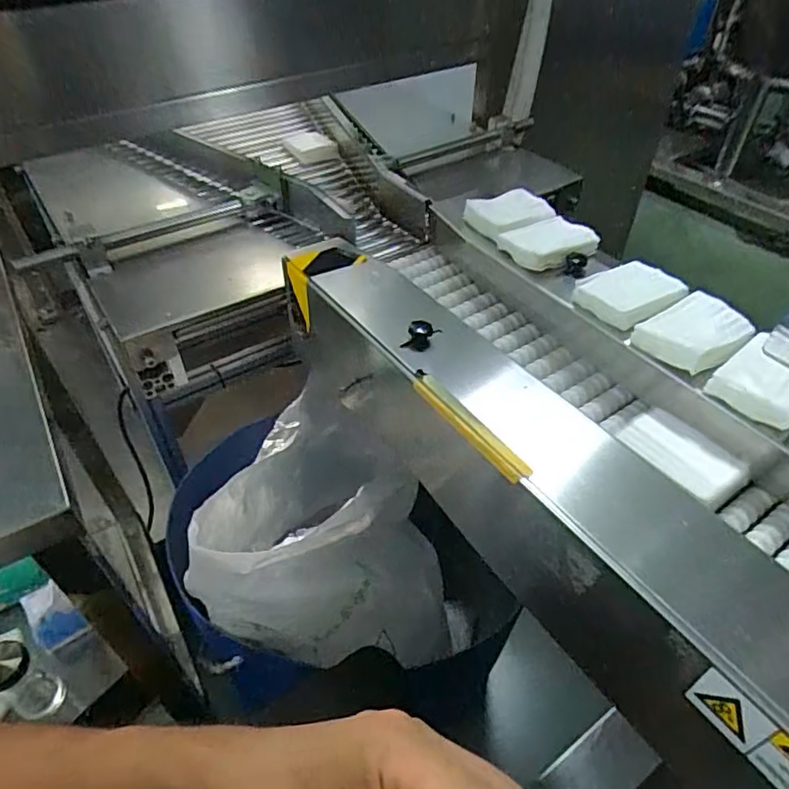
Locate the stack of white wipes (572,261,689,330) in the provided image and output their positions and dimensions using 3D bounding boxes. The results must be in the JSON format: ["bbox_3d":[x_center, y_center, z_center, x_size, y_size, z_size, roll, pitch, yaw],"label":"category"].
[{"bbox_3d":[0.251,-0.107,0.617,0.085,0.028,0.082,-28,51,-25],"label":"stack of white wipes"}]

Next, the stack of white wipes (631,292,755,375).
[{"bbox_3d":[0.301,-0.063,0.570,0.102,0.027,0.078,-25,50,-23],"label":"stack of white wipes"}]

